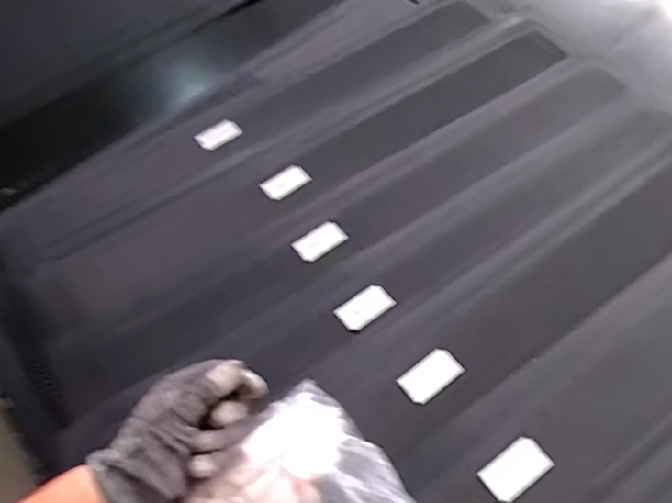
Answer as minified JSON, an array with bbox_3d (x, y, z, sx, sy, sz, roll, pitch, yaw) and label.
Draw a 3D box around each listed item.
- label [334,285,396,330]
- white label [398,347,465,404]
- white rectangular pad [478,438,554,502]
[{"bbox_3d":[0.030,0.058,0.550,0.057,0.007,0.032,-34,66,-15],"label":"label"},{"bbox_3d":[0.088,0.114,0.492,0.056,0.004,0.032,-35,67,-15],"label":"white label"},{"bbox_3d":[0.147,0.177,0.435,0.055,0.004,0.031,-32,66,-14],"label":"white rectangular pad"}]

